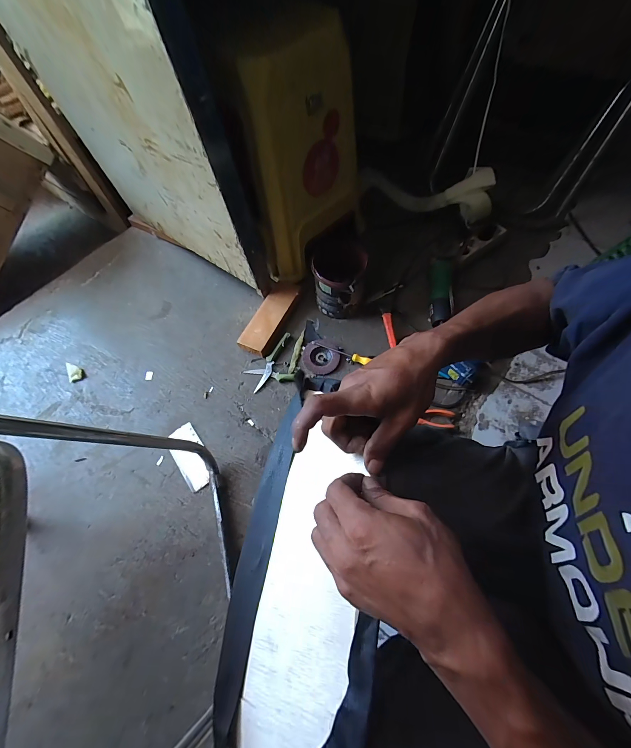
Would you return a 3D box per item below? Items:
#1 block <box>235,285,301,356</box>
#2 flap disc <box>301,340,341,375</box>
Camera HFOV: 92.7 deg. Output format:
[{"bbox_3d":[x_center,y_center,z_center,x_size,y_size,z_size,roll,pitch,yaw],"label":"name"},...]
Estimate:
[{"bbox_3d":[-0.122,-0.167,0.851,0.092,0.052,0.247,20,67,12],"label":"block"},{"bbox_3d":[0.016,-0.045,0.805,0.102,0.016,0.094,-1,65,2],"label":"flap disc"}]

